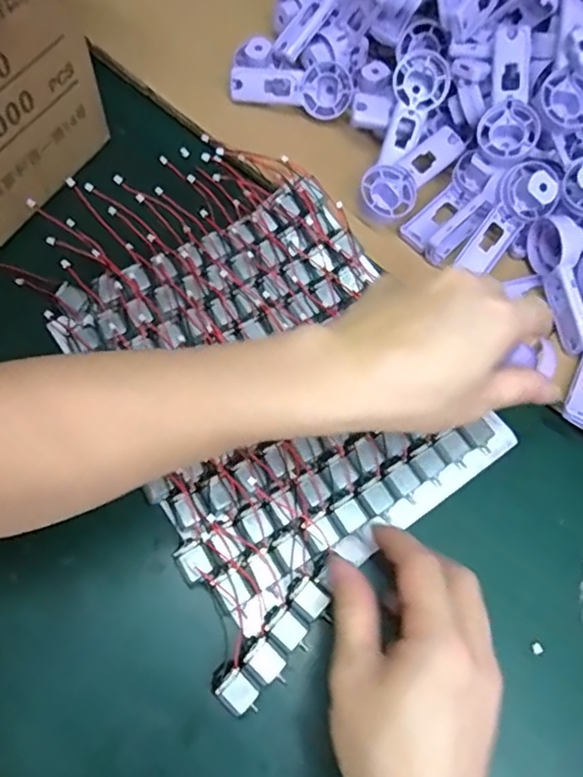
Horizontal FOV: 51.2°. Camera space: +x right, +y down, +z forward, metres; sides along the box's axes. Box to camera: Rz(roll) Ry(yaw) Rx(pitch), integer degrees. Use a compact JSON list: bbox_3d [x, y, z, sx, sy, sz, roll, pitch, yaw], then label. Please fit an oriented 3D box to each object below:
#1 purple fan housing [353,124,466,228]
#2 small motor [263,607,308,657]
[{"bbox_3d":[0.083,-0.154,0.439,0.038,0.018,0.093,38,69,13],"label":"purple fan housing"},{"bbox_3d":[-0.003,0.135,0.337,0.028,0.017,0.018,43,70,15],"label":"small motor"}]

